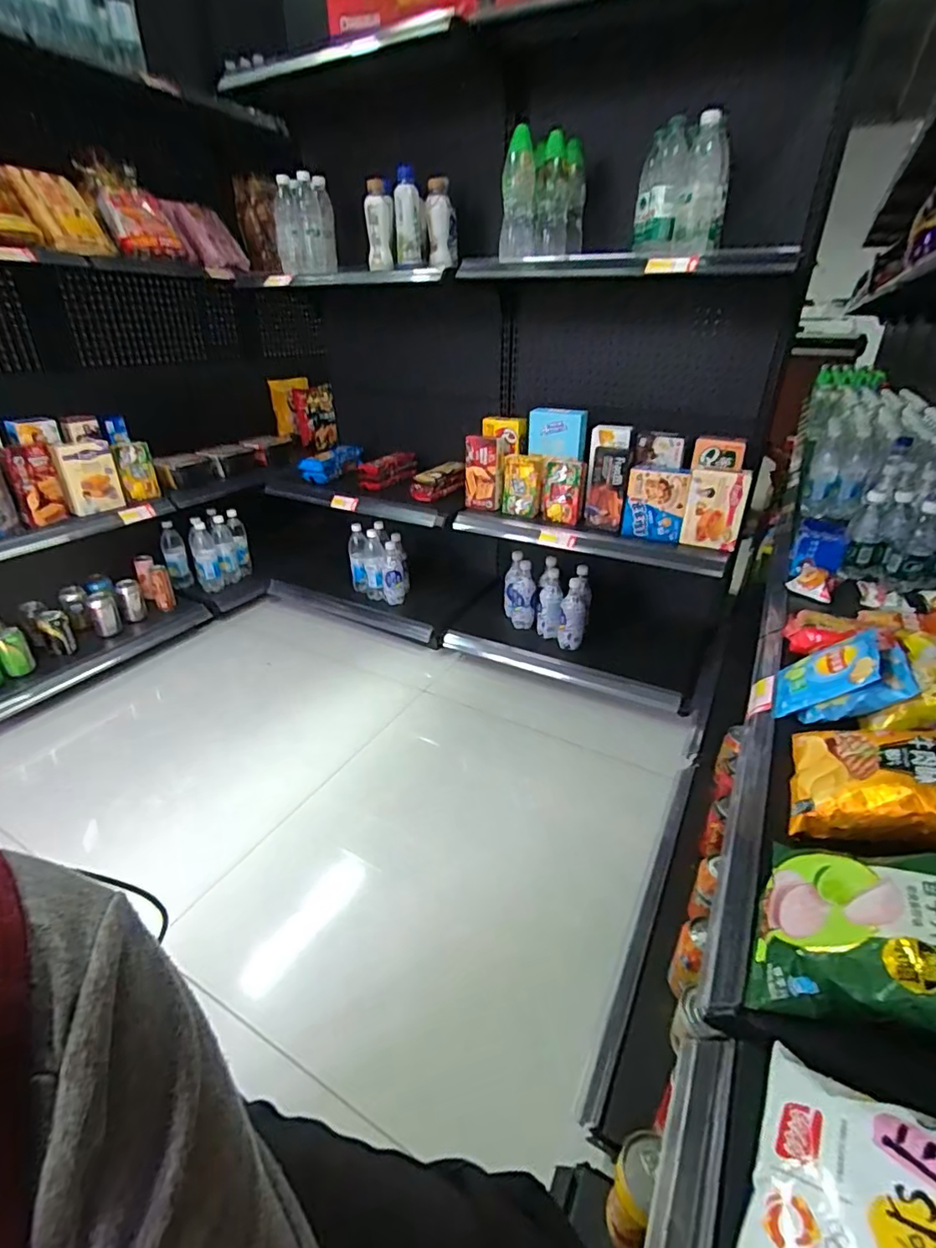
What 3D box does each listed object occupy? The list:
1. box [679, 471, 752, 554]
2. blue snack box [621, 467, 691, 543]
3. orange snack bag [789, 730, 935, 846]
[{"bbox_3d":[0.564,-0.261,1.253,0.124,0.177,0.035,12,23,25],"label":"box"},{"bbox_3d":[0.451,-0.285,1.321,0.140,0.163,0.042,12,31,21],"label":"blue snack box"},{"bbox_3d":[0.437,0.155,0.554,0.196,0.050,0.161,-12,14,38],"label":"orange snack bag"}]

